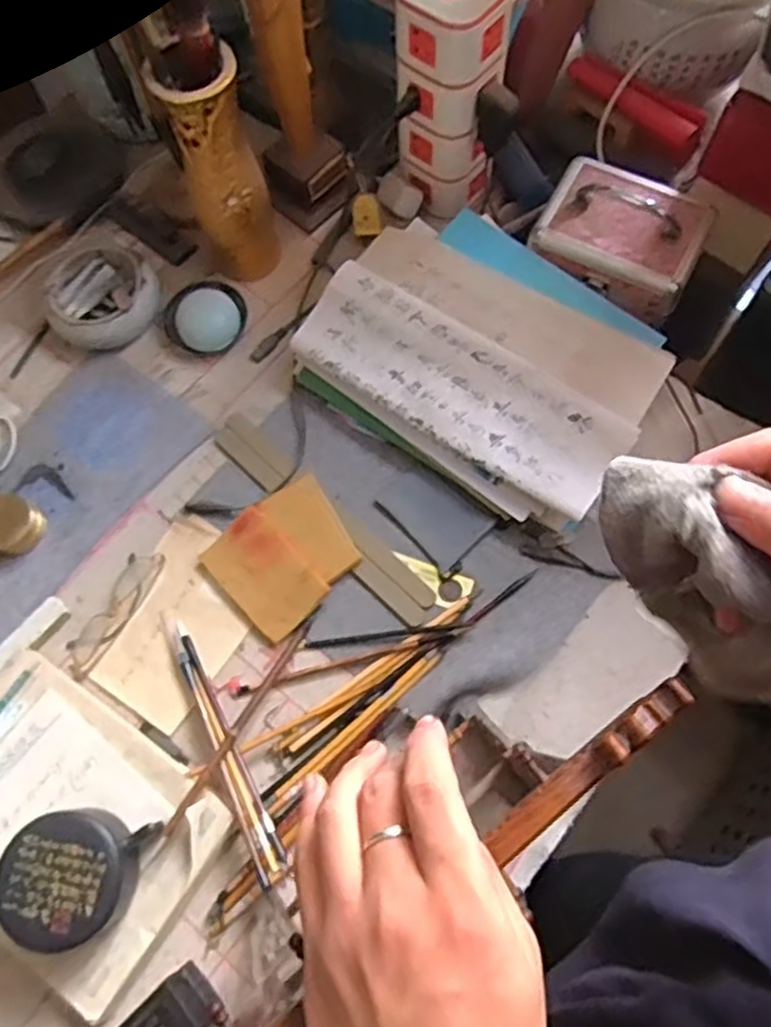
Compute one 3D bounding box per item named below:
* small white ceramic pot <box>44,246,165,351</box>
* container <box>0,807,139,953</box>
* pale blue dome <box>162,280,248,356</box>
[{"bbox_3d":[-0.311,-0.237,0.787,0.119,0.047,0.103,-33,73,-9],"label":"small white ceramic pot"},{"bbox_3d":[-0.253,0.293,0.577,0.102,0.055,0.094,-1,71,2],"label":"container"},{"bbox_3d":[-0.196,-0.215,0.780,0.088,0.032,0.071,-38,74,-10],"label":"pale blue dome"}]

